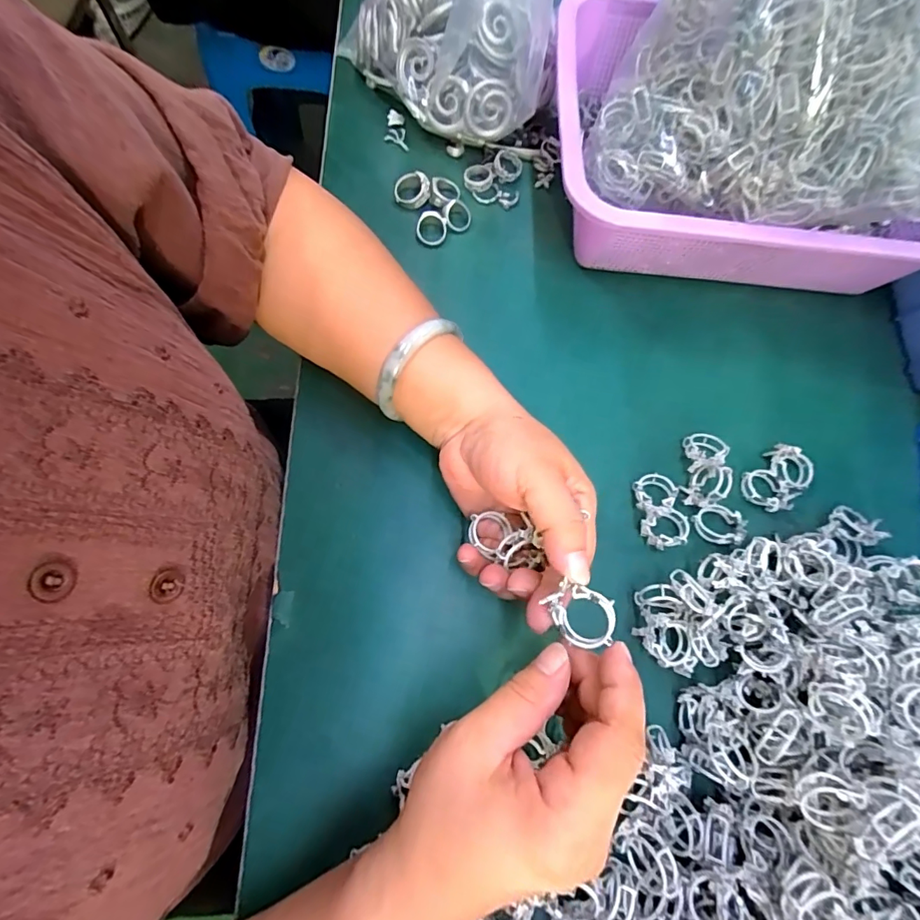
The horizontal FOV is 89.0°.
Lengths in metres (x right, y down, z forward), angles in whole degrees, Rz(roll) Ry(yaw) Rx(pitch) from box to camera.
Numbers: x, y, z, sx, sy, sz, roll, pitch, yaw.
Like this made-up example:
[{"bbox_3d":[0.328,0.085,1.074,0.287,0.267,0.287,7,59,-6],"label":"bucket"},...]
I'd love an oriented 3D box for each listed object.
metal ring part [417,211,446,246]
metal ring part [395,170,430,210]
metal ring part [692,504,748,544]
[{"bbox_3d":[-0.022,-0.181,0.366,0.024,0.006,0.027,0,93,-8],"label":"metal ring part"},{"bbox_3d":[-0.038,-0.213,0.368,0.029,0.016,0.025,-3,74,-5],"label":"metal ring part"},{"bbox_3d":[0.172,0.043,0.313,0.031,0.015,0.024,28,74,5],"label":"metal ring part"}]

